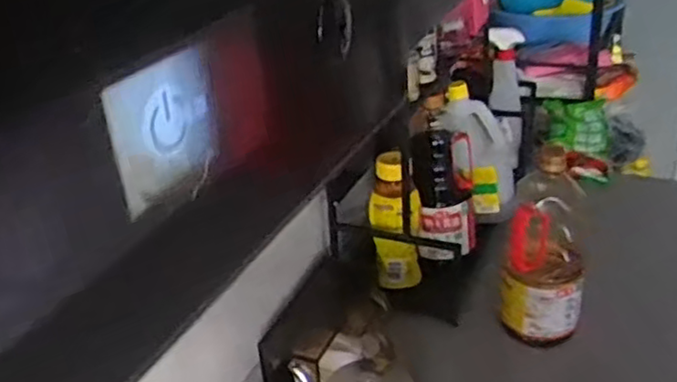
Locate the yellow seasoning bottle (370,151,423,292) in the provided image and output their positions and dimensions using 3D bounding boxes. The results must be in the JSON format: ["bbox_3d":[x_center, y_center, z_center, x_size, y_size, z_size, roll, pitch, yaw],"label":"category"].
[{"bbox_3d":[0.091,0.051,1.074,0.078,0.244,0.061,-3,29,1],"label":"yellow seasoning bottle"}]

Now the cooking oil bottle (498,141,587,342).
[{"bbox_3d":[0.289,0.070,0.966,0.106,0.288,0.107,7,31,19],"label":"cooking oil bottle"}]

